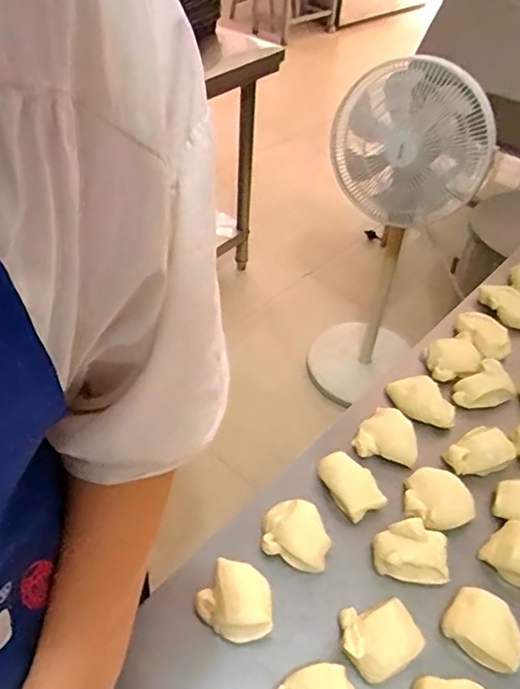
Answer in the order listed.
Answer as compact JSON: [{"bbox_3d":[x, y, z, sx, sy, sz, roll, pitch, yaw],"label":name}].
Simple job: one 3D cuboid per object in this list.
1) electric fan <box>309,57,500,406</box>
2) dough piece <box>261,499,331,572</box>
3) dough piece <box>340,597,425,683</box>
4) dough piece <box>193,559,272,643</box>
[{"bbox_3d":[0.326,-0.234,1.449,0.354,0.939,0.355,14,47,9],"label":"electric fan"},{"bbox_3d":[0.036,0.184,0.528,0.065,0.036,0.059,20,48,15],"label":"dough piece"},{"bbox_3d":[0.101,0.245,0.460,0.062,0.041,0.059,-23,52,-24],"label":"dough piece"},{"bbox_3d":[-0.019,0.228,0.479,0.066,0.048,0.057,29,51,22],"label":"dough piece"}]

